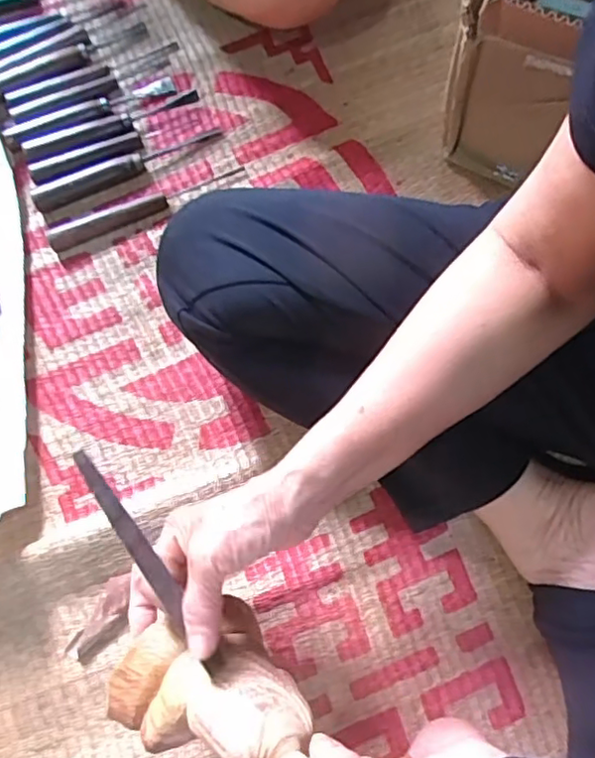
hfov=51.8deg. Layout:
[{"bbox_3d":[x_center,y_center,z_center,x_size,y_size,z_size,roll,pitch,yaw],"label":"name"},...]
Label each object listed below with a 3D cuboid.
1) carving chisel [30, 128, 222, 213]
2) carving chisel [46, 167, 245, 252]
[{"bbox_3d":[-0.163,-0.207,0.588,0.186,0.018,0.021,-27,75,-6],"label":"carving chisel"},{"bbox_3d":[-0.143,-0.166,0.575,0.187,0.016,0.020,-26,75,-6],"label":"carving chisel"}]

